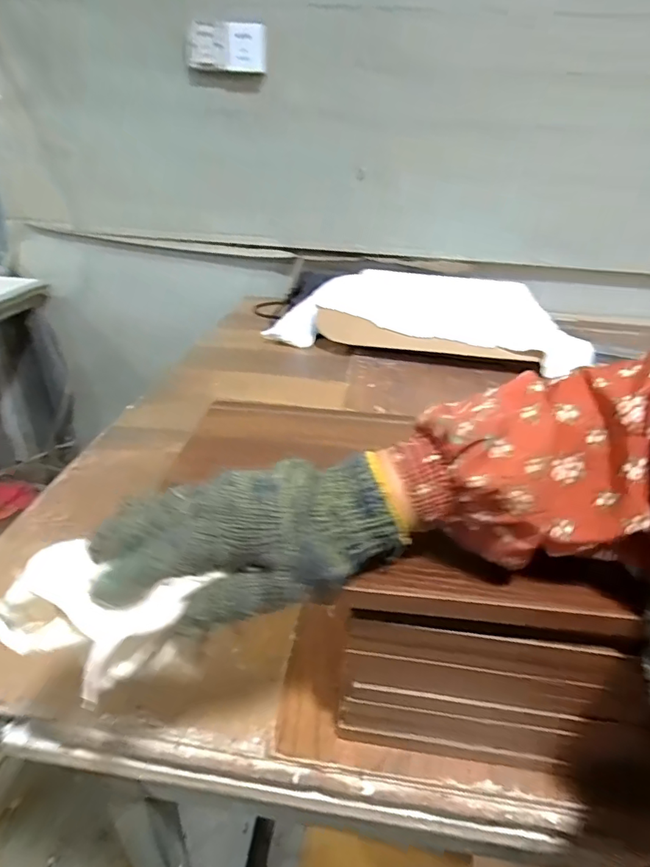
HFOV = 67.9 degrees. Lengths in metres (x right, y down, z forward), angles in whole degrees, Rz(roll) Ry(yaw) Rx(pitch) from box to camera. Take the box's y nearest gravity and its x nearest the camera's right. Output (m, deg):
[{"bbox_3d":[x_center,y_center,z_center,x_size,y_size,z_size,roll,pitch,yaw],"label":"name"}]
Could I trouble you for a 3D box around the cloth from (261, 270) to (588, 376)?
[{"bbox_3d":[0.237,-0.263,1.064,0.643,0.117,0.309,9,30,13],"label":"cloth"}]

